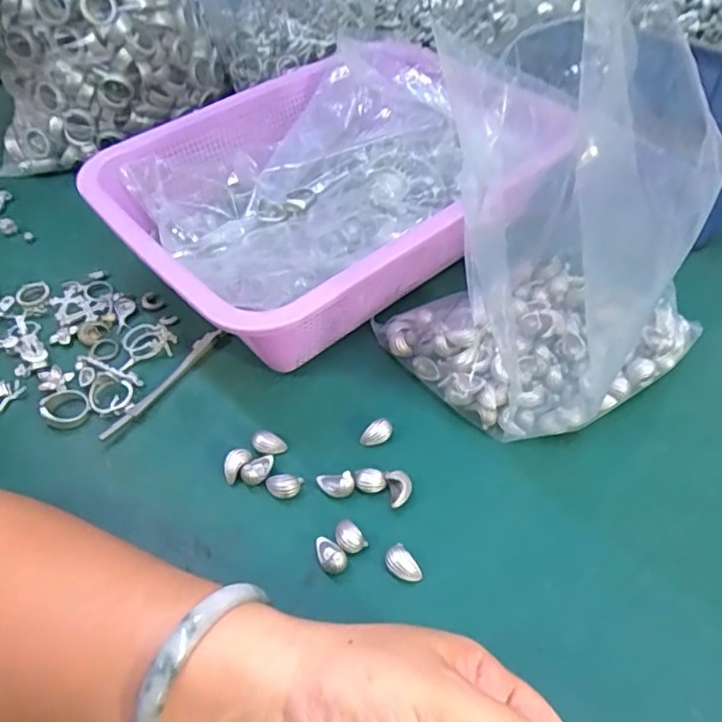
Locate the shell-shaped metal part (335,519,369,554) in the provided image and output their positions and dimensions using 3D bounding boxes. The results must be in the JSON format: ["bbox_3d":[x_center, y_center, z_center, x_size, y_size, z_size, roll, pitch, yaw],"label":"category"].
[{"bbox_3d":[-0.007,0.090,0.305,0.013,0.009,0.017,-30,54,-21],"label":"shell-shaped metal part"}]

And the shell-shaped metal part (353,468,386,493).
[{"bbox_3d":[0.005,0.065,0.323,0.016,0.012,0.011,-4,49,0],"label":"shell-shaped metal part"}]

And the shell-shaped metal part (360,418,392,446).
[{"bbox_3d":[0.009,0.041,0.343,0.019,0.013,0.010,-19,51,-12],"label":"shell-shaped metal part"}]

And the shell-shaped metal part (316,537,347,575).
[{"bbox_3d":[-0.015,0.096,0.297,0.012,0.012,0.019,-26,52,-18],"label":"shell-shaped metal part"}]

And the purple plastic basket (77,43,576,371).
[{"bbox_3d":[-0.031,-0.109,0.427,0.263,0.090,0.229,-31,54,-22],"label":"purple plastic basket"}]

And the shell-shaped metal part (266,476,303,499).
[{"bbox_3d":[-0.042,0.069,0.325,0.019,0.010,0.011,1,49,4],"label":"shell-shaped metal part"}]

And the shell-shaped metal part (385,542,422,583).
[{"bbox_3d":[0.021,0.101,0.294,0.012,0.011,0.018,-32,54,-22],"label":"shell-shaped metal part"}]

